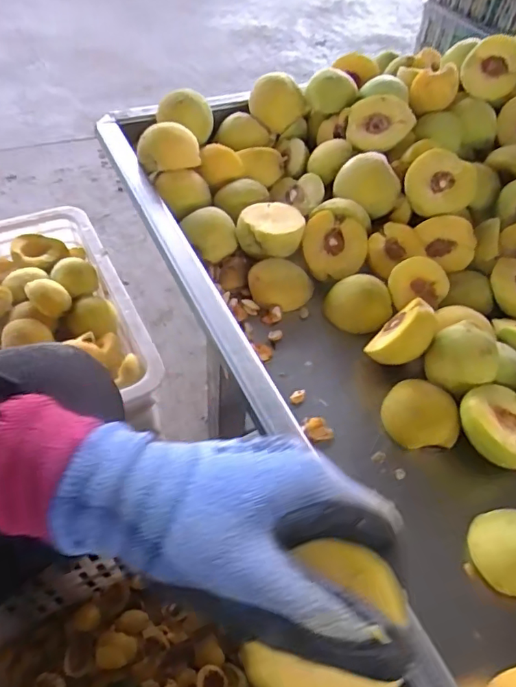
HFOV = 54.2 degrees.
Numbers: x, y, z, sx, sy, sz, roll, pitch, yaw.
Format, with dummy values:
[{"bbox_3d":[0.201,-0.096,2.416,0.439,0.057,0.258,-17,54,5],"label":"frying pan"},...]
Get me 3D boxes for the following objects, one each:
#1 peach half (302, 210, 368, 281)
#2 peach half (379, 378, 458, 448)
[{"bbox_3d":[0.071,-0.088,0.483,0.058,0.032,0.062,0,80,1],"label":"peach half"},{"bbox_3d":[0.119,0.052,0.377,0.045,0.027,0.052,-13,52,-15],"label":"peach half"}]

